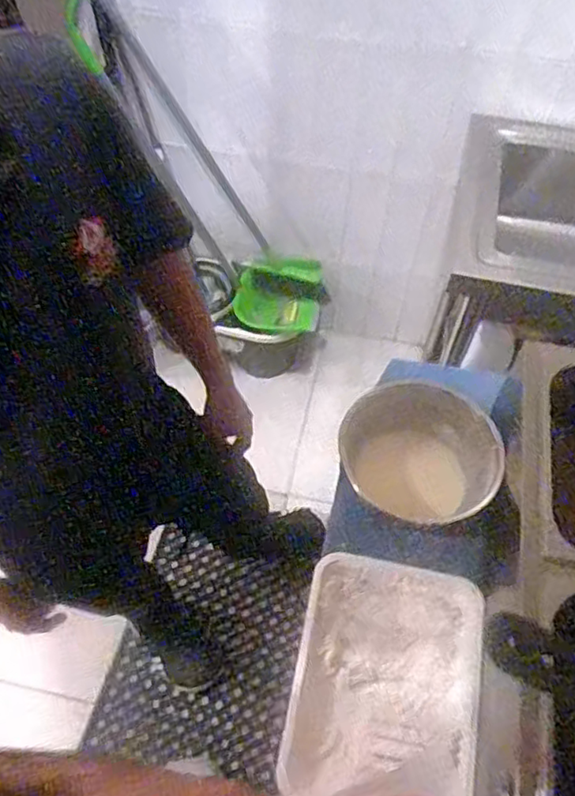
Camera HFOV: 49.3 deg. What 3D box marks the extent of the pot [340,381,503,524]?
[{"bbox_3d":[0.167,0.074,0.806,0.190,0.120,0.184,0,56,-1],"label":"pot"}]

